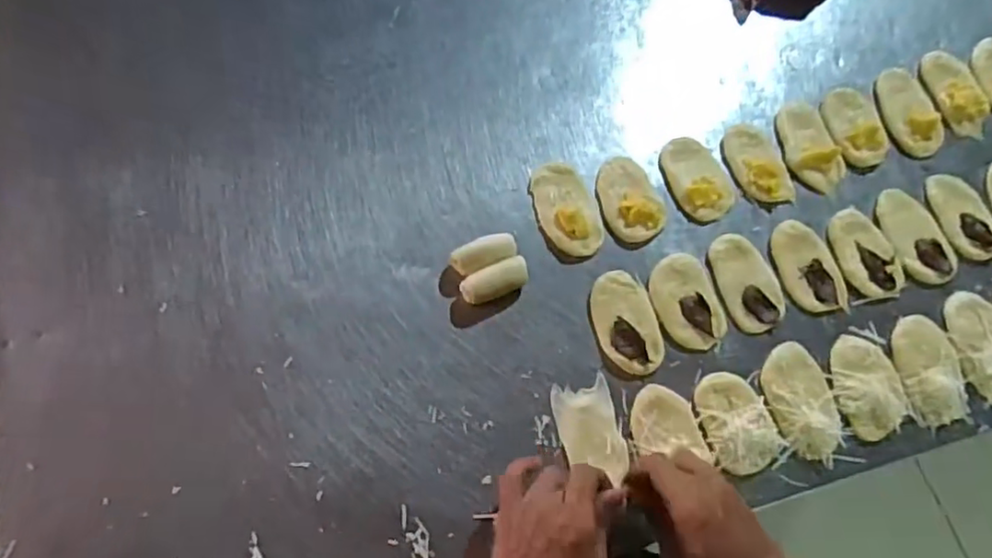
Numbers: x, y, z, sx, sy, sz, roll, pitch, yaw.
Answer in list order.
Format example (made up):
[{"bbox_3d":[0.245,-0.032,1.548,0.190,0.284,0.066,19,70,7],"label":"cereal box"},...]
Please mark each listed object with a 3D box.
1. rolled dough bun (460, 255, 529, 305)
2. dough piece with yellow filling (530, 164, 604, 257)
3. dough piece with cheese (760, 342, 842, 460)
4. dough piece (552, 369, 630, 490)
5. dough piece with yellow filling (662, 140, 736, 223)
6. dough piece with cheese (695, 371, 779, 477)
[{"bbox_3d":[-0.001,0.003,0.565,0.063,0.027,0.027,-23,72,-10],"label":"rolled dough bun"},{"bbox_3d":[0.070,-0.071,0.597,0.055,0.018,0.102,-14,71,-6],"label":"dough piece with yellow filling"},{"bbox_3d":[0.271,0.105,0.538,0.054,0.010,0.099,-13,71,-6],"label":"dough piece with cheese"},{"bbox_3d":[0.082,0.132,0.532,0.052,0.009,0.088,-11,70,-5],"label":"dough piece"},{"bbox_3d":[0.201,-0.103,0.612,0.056,0.014,0.092,-21,72,-9],"label":"dough piece with yellow filling"},{"bbox_3d":[0.209,0.122,0.528,0.056,0.011,0.085,-17,71,-7],"label":"dough piece with cheese"}]

